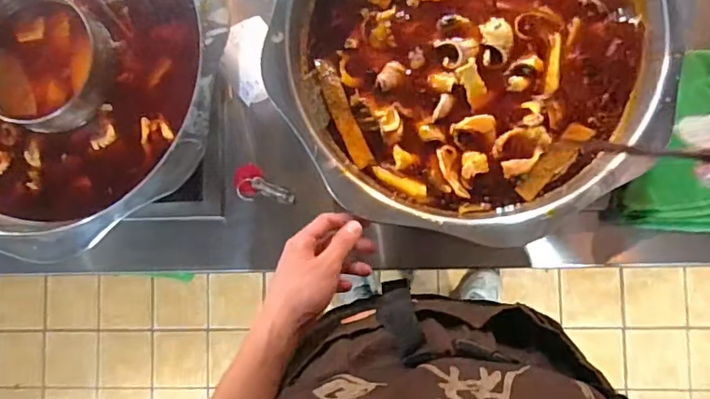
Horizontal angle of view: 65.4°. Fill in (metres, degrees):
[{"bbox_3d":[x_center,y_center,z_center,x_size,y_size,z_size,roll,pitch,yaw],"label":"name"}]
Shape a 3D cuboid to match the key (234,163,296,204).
[{"bbox_3d":[-0.106,-0.011,0.631,0.072,0.027,0.039,30,89,8],"label":"key"}]

